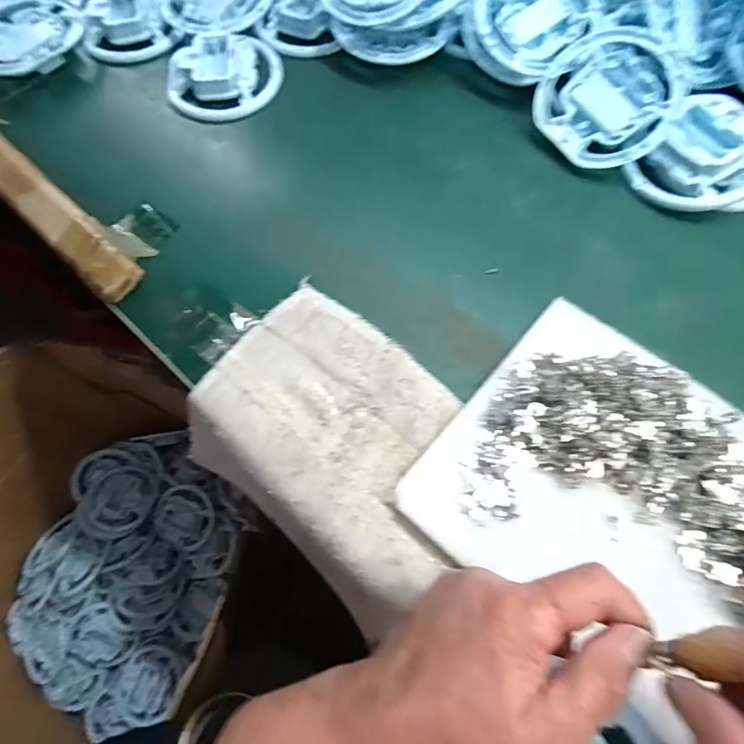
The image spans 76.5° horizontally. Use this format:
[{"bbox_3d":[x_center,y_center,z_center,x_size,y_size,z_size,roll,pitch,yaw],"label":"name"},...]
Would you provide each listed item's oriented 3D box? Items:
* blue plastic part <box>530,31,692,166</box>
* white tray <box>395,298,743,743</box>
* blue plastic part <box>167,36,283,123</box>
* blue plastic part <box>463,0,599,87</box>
[{"bbox_3d":[0.185,-0.216,0.372,0.100,0.011,0.103,0,89,16],"label":"blue plastic part"},{"bbox_3d":[0.186,0.100,0.268,0.300,0.025,0.184,37,74,12],"label":"white tray"},{"bbox_3d":[-0.130,-0.258,0.412,0.098,0.021,0.081,-11,69,-2],"label":"blue plastic part"},{"bbox_3d":[0.134,-0.298,0.394,0.110,0.019,0.088,-39,73,-12],"label":"blue plastic part"}]

